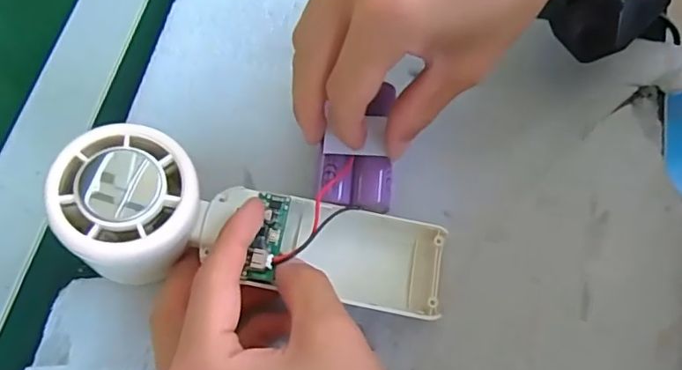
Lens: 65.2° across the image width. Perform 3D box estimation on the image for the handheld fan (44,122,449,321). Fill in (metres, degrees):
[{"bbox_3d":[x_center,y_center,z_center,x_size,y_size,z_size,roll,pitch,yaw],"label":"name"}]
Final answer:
[{"bbox_3d":[-0.036,0.022,0.229,0.162,0.028,0.056,15,68,-14],"label":"handheld fan"}]

